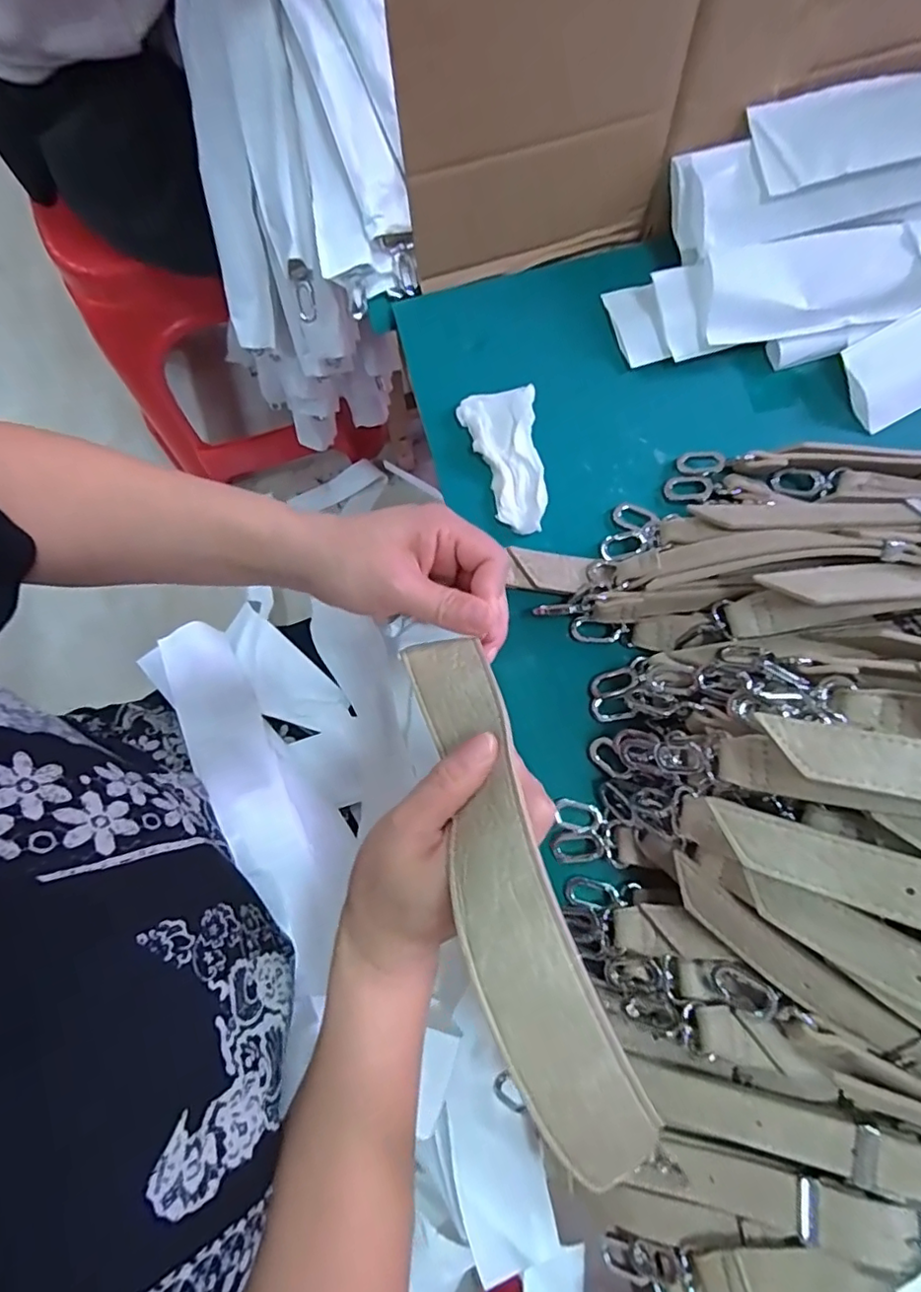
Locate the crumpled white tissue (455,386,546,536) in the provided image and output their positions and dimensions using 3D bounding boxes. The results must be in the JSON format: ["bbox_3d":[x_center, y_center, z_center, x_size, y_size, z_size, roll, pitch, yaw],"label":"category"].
[{"bbox_3d":[0.030,-0.118,0.374,0.045,0.014,0.095,-11,80,-3],"label":"crumpled white tissue"}]

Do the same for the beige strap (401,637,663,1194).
[{"bbox_3d":[0.018,0.093,0.244,0.043,0.063,0.217,-16,62,-4],"label":"beige strap"}]

